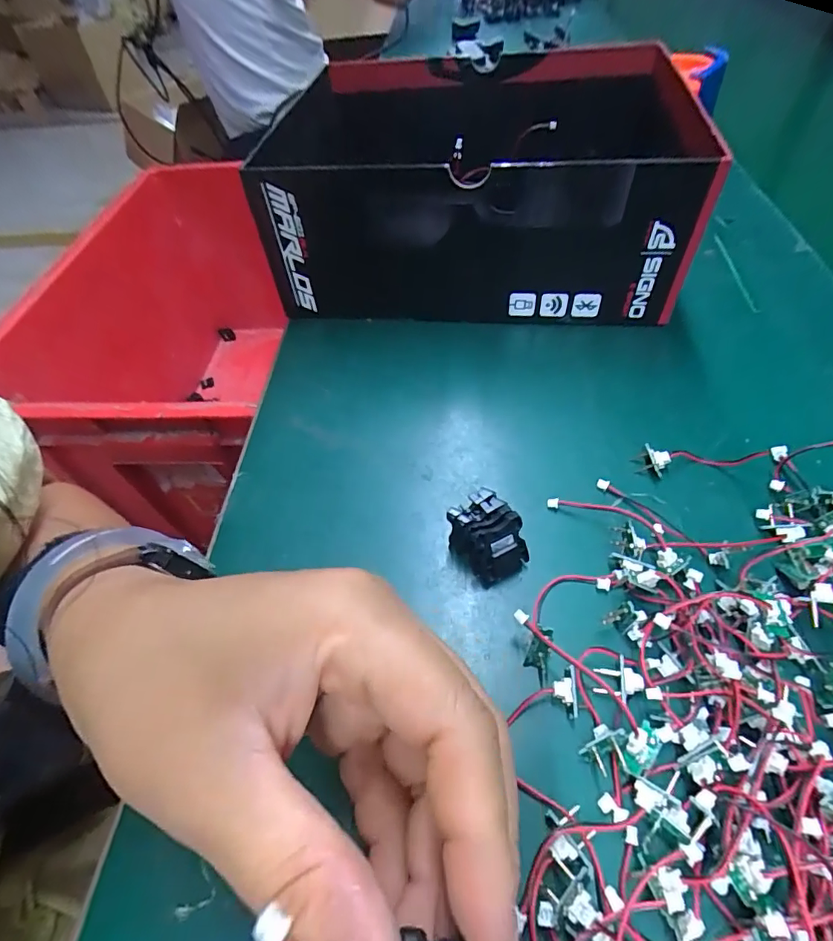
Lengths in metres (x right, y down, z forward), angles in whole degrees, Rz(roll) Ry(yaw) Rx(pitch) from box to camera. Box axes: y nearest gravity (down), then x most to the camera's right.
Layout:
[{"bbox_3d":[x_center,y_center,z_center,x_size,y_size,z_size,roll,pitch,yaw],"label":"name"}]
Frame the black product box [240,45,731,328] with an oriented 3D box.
[{"bbox_3d":[0.042,-0.198,0.330,0.268,0.087,0.218,2,52,6],"label":"black product box"}]

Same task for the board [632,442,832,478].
[{"bbox_3d":[0.136,-0.006,0.225,0.065,0.007,0.013,-5,52,1],"label":"board"}]

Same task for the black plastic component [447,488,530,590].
[{"bbox_3d":[0.029,0.027,0.198,0.022,0.024,0.029,-29,56,-17],"label":"black plastic component"}]

